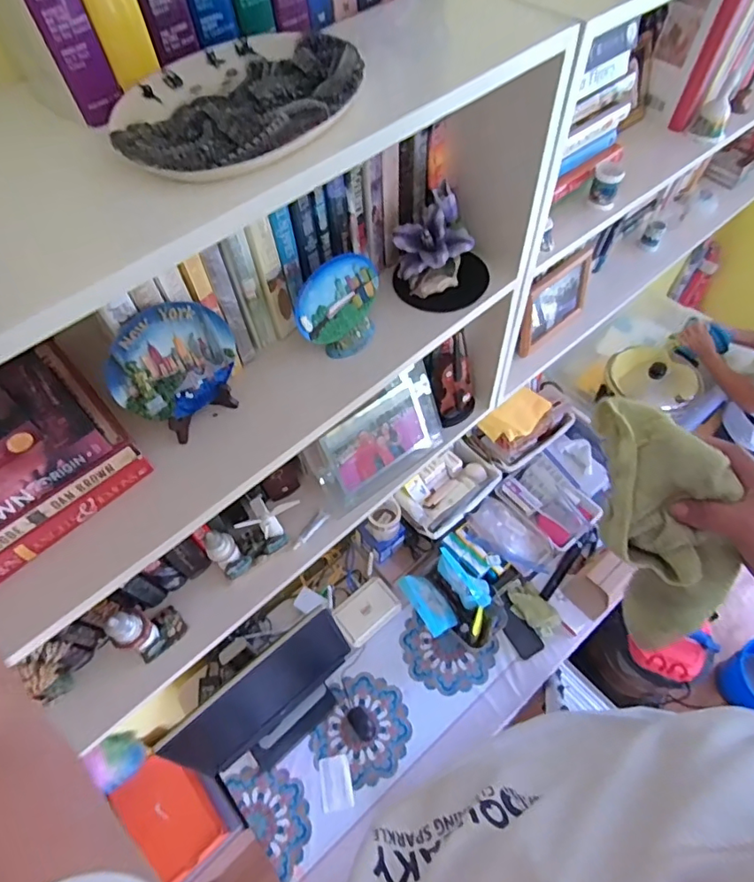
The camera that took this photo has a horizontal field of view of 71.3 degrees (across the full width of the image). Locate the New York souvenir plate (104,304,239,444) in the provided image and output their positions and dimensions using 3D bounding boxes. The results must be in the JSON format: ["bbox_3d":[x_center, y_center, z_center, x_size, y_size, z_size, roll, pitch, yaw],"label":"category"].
[{"bbox_3d":[-0.223,-0.079,0.594,0.137,0.149,0.037,-36,62,-18],"label":"New York souvenir plate"}]

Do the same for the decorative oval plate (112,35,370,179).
[{"bbox_3d":[-0.110,-0.283,0.434,0.214,0.020,0.158,-37,63,-18],"label":"decorative oval plate"}]

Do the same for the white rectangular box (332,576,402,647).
[{"bbox_3d":[-0.033,0.514,1.603,0.195,0.052,0.136,-38,63,-19],"label":"white rectangular box"}]

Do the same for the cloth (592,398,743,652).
[{"bbox_3d":[0.223,0.080,0.431,0.078,0.099,0.214,-14,101,-5],"label":"cloth"}]

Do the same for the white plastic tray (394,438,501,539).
[{"bbox_3d":[0.227,0.154,1.697,0.326,0.090,0.188,-38,63,-19],"label":"white plastic tray"}]

